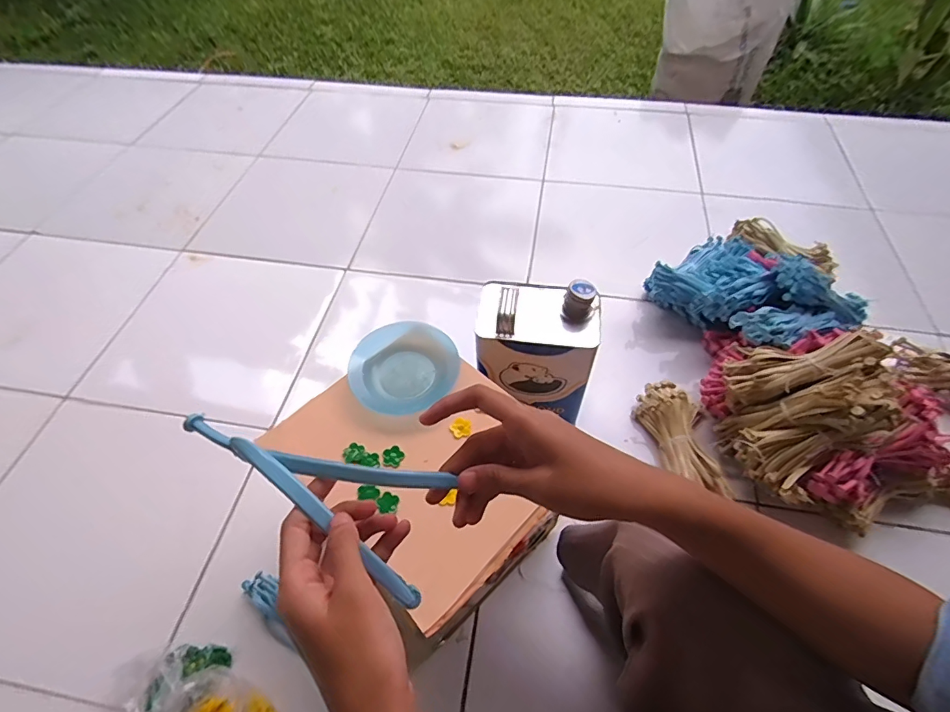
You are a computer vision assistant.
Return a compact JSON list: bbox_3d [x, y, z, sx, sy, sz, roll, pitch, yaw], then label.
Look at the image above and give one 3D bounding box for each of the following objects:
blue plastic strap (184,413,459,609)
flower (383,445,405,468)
[{"bbox_3d":[-0.102,0.079,0.290,0.176,0.036,0.071,24,57,1],"label":"blue plastic strap"},{"bbox_3d":[-0.090,0.111,0.520,0.023,0.006,0.022,-18,56,-11],"label":"flower"}]

